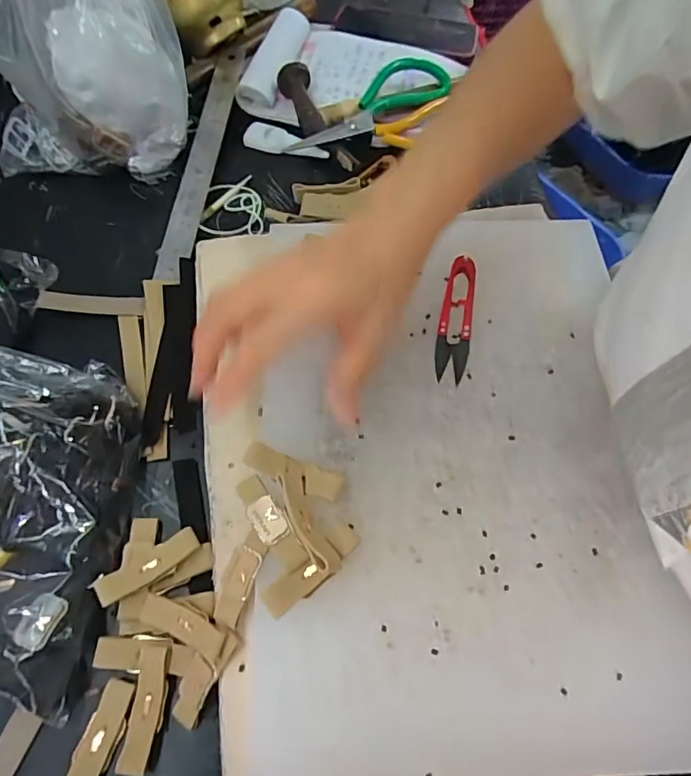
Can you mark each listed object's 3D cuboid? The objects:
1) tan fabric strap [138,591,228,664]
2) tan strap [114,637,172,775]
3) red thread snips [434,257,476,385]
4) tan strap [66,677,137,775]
[{"bbox_3d":[-0.092,0.134,0.283,0.058,0.008,0.019,12,62,27],"label":"tan fabric strap"},{"bbox_3d":[-0.110,0.174,0.274,0.018,0.007,0.063,2,63,1],"label":"tan strap"},{"bbox_3d":[0.079,-0.051,0.350,0.022,0.007,0.101,12,63,3],"label":"red thread snips"},{"bbox_3d":[-0.133,0.191,0.267,0.018,0.012,0.059,16,64,8],"label":"tan strap"}]

